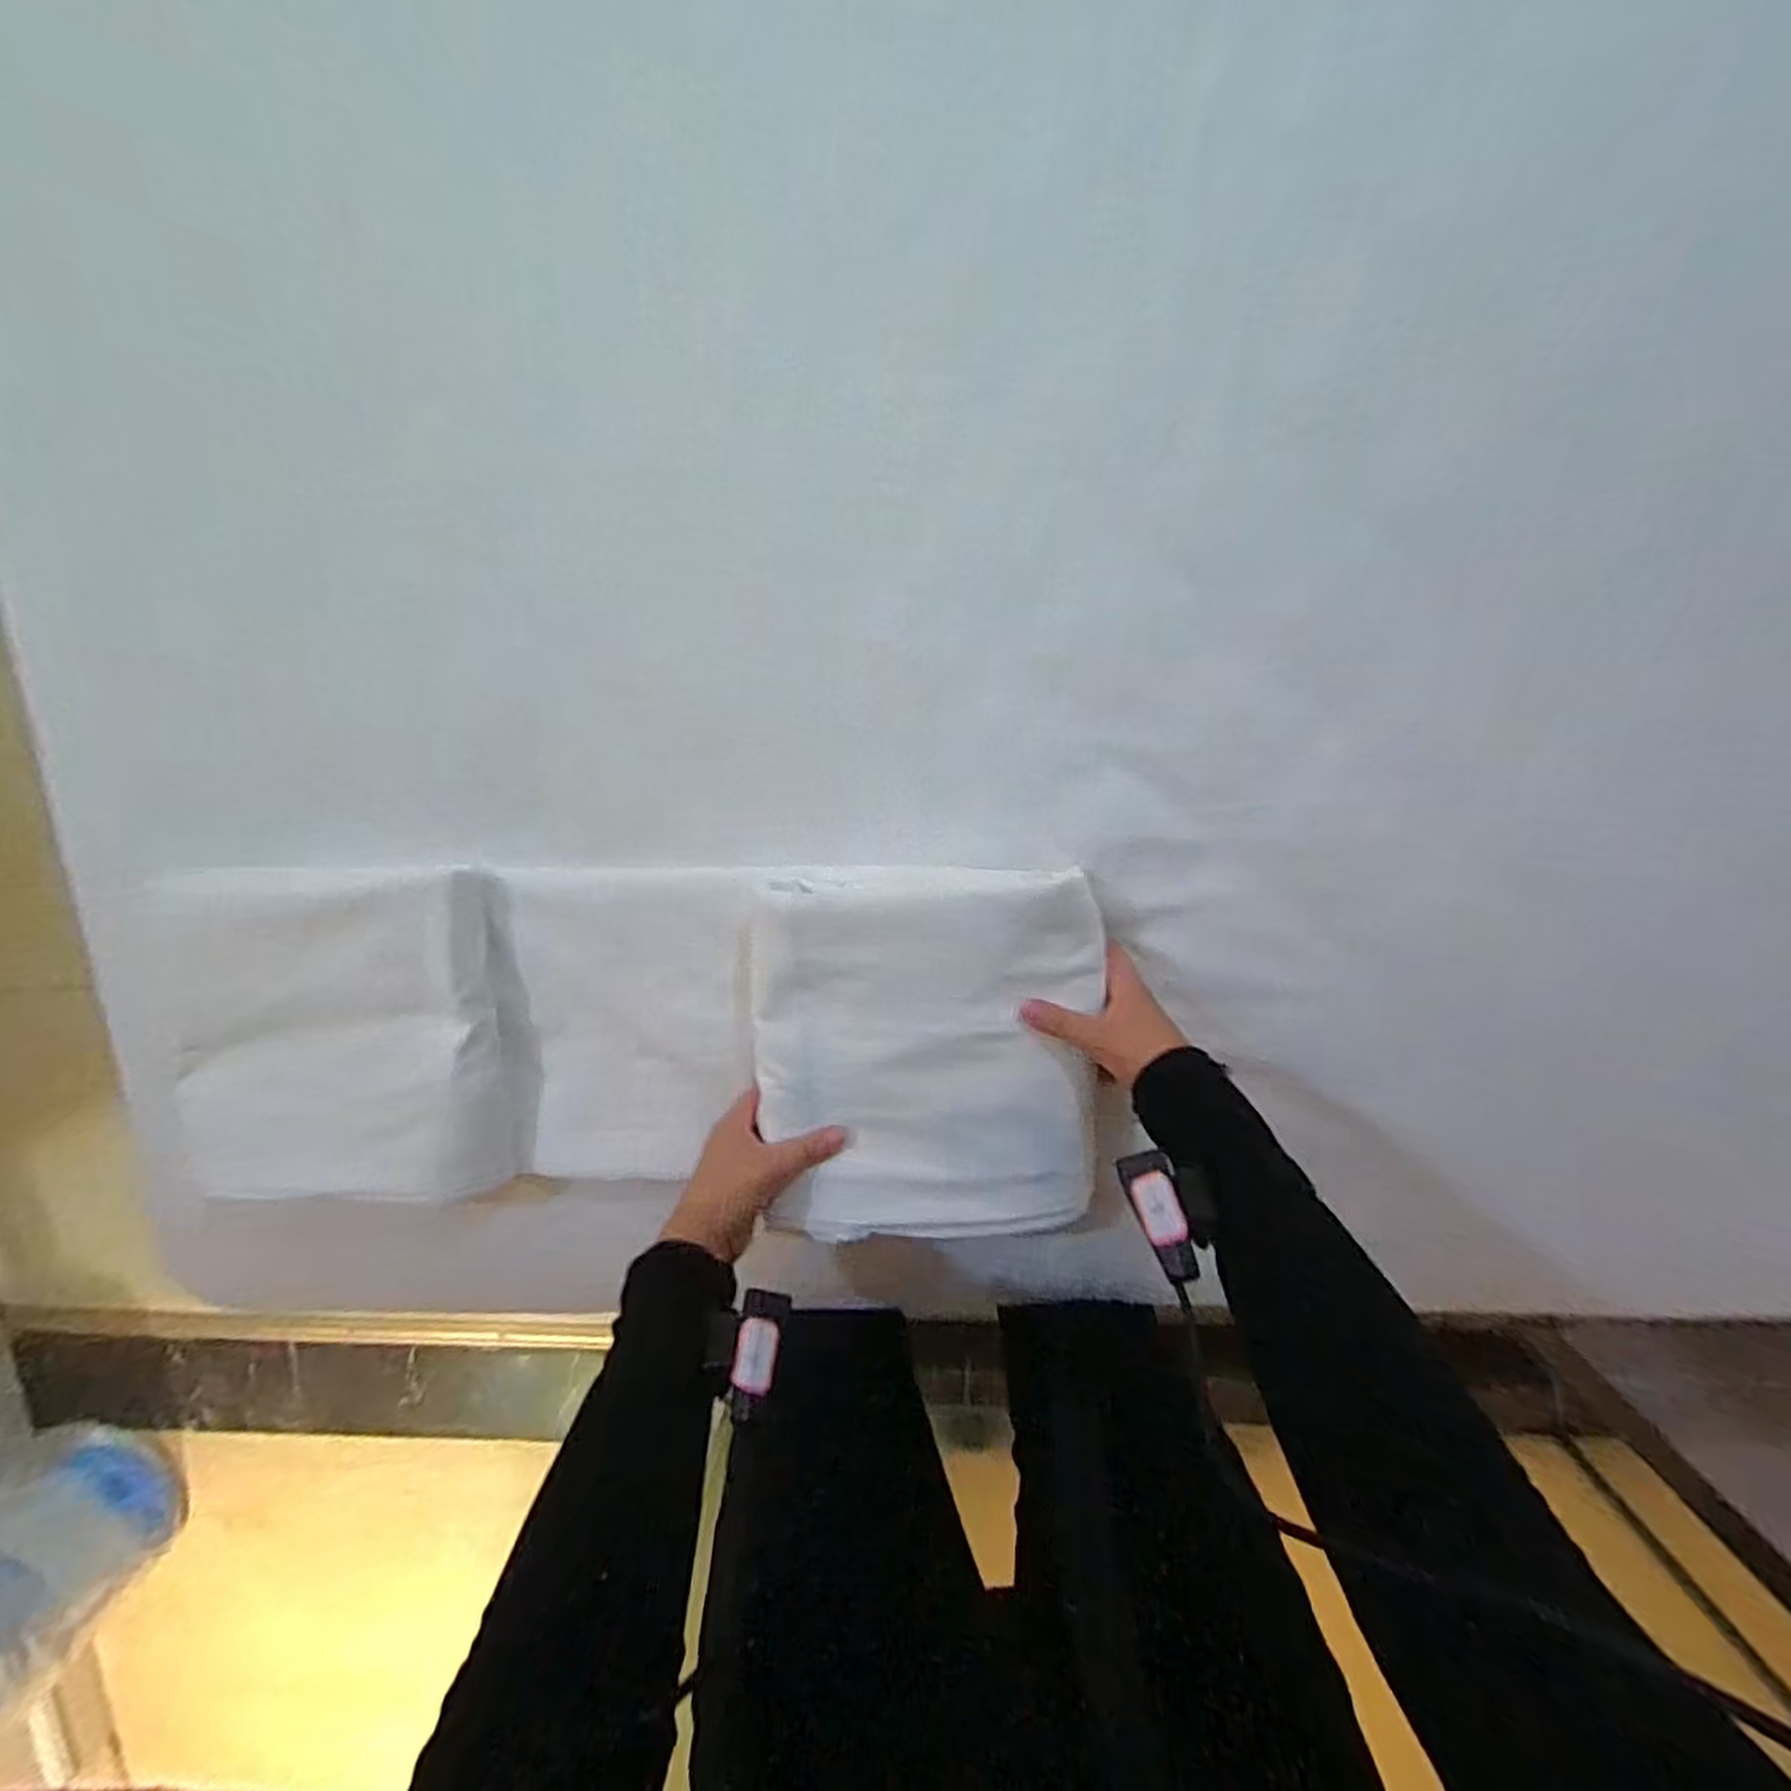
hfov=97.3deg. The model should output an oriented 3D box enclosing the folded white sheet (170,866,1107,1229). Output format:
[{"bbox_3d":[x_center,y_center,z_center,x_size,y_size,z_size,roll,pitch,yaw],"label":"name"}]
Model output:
[{"bbox_3d":[-0.213,0.108,0.584,0.695,0.061,0.252,0,99,5],"label":"folded white sheet"}]

